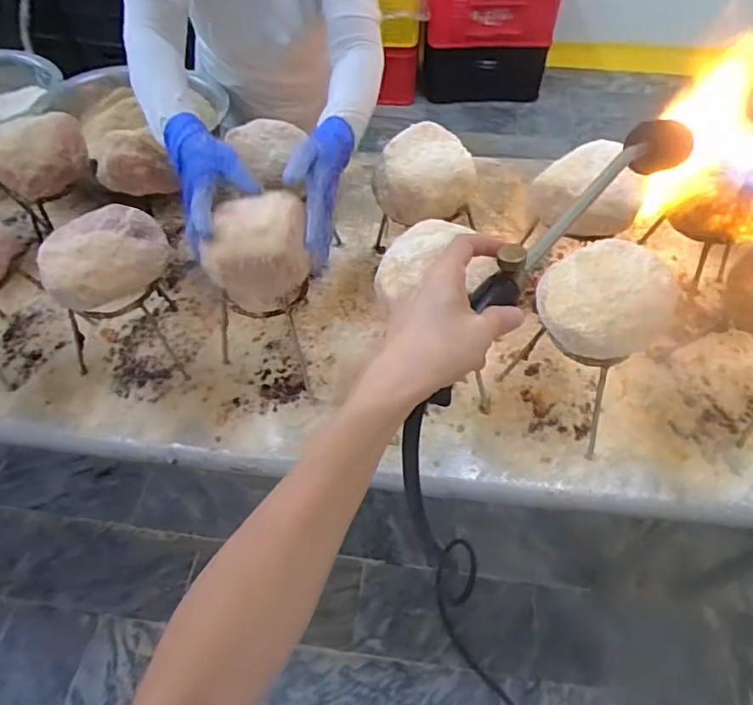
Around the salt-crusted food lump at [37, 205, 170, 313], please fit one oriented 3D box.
[{"bbox_3d":[-0.305,-0.101,0.631,0.132,0.082,0.078,-12,54,-9],"label":"salt-crusted food lump"}]

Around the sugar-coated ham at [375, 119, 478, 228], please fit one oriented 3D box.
[{"bbox_3d":[0.069,-0.222,0.718,0.130,0.084,0.114,-27,58,-20],"label":"sugar-coated ham"}]

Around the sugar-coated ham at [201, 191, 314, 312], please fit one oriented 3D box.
[{"bbox_3d":[-0.131,-0.112,0.621,0.114,0.079,0.092,-4,53,-4],"label":"sugar-coated ham"}]

